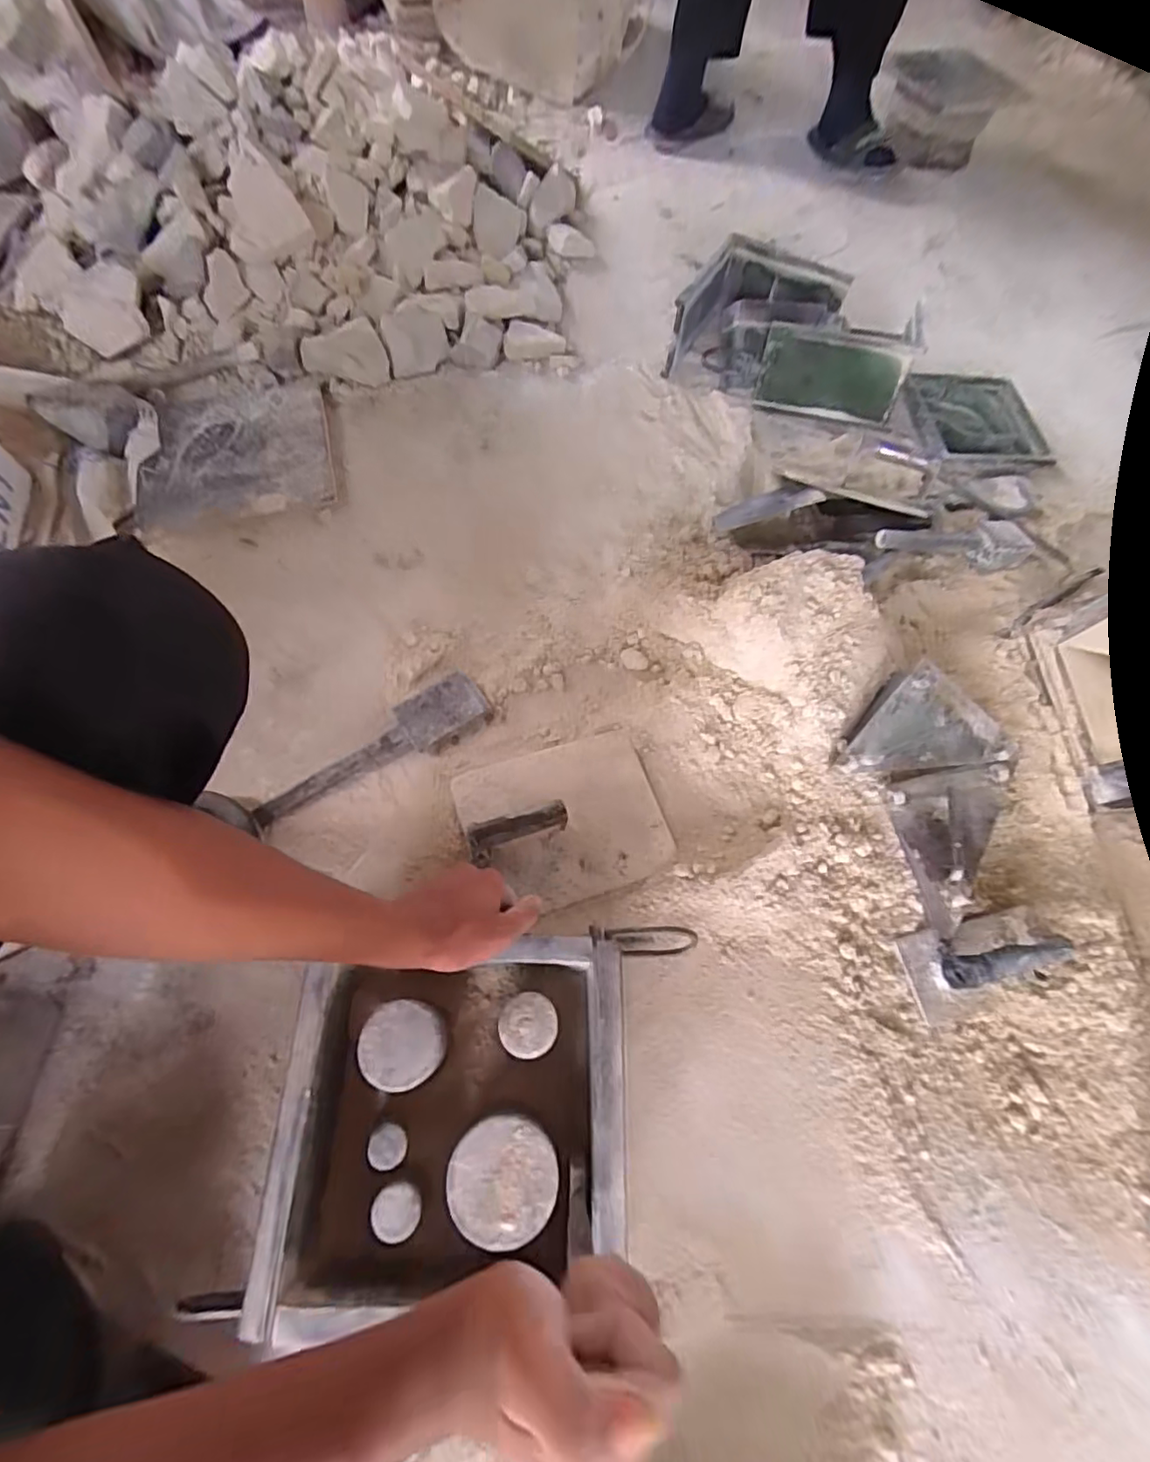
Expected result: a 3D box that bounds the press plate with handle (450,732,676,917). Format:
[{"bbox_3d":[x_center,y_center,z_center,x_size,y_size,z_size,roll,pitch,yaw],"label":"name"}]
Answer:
[{"bbox_3d":[-0.008,0.085,0.612,0.204,0.056,0.165,-17,67,-11],"label":"press plate with handle"}]

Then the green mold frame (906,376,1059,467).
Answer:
[{"bbox_3d":[0.647,-0.502,0.955,0.202,0.021,0.196,-2,65,-4],"label":"green mold frame"}]

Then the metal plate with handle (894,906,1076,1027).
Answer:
[{"bbox_3d":[0.419,0.225,0.587,0.164,0.056,0.087,-14,68,-9],"label":"metal plate with handle"}]

